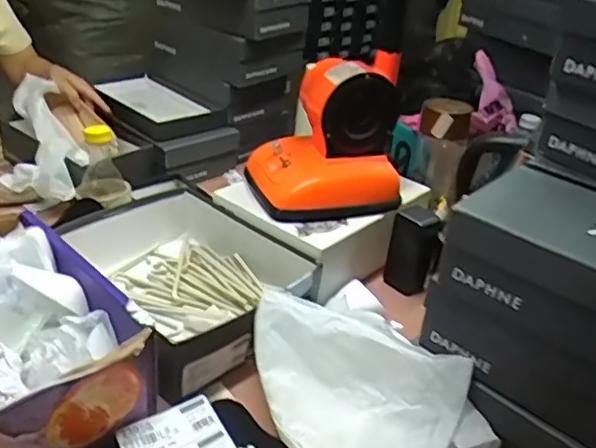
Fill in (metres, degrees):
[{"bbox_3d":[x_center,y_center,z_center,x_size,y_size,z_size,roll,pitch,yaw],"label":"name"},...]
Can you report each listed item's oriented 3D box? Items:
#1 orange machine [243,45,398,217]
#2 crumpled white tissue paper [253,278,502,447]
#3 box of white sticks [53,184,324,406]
[{"bbox_3d":[0.046,-0.135,0.910,0.211,0.204,0.153,-6,33,-19],"label":"orange machine"},{"bbox_3d":[0.065,0.182,0.671,0.180,0.103,0.273,-18,38,-34],"label":"crumpled white tissue paper"},{"bbox_3d":[-0.168,0.068,0.870,0.267,0.094,0.366,-20,39,-36],"label":"box of white sticks"}]

